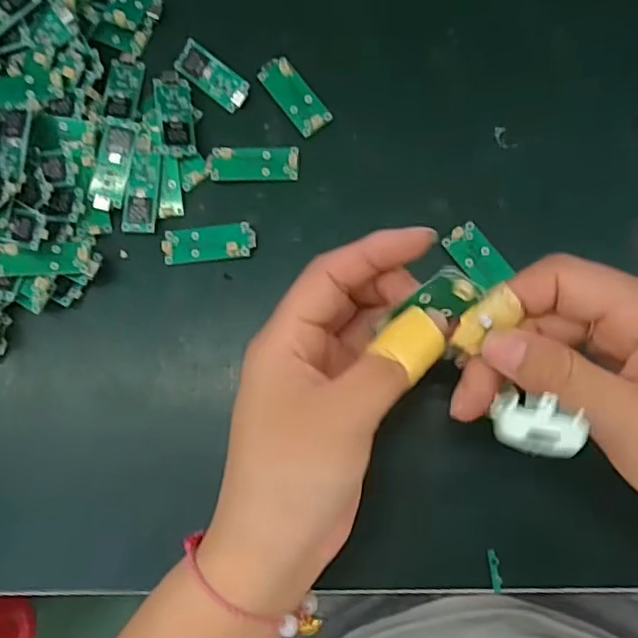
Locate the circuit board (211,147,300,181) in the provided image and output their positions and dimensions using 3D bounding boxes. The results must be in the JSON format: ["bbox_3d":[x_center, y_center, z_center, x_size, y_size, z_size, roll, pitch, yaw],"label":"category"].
[{"bbox_3d":[-0.035,-0.085,0.321,0.047,0.004,0.019,0,78,9],"label":"circuit board"}]

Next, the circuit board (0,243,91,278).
[{"bbox_3d":[-0.148,-0.032,0.311,0.052,0.008,0.018,0,84,-4],"label":"circuit board"}]

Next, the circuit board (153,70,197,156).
[{"bbox_3d":[-0.080,-0.115,0.325,0.020,0.007,0.050,-9,77,7],"label":"circuit board"}]

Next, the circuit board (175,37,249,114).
[{"bbox_3d":[-0.060,-0.137,0.335,0.048,0.006,0.019,39,86,14],"label":"circuit board"}]

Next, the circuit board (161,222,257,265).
[{"bbox_3d":[-0.059,-0.041,0.316,0.050,0.007,0.019,-6,78,7],"label":"circuit board"}]

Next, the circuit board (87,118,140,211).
[{"bbox_3d":[-0.113,-0.085,0.322,0.019,0.007,0.050,12,81,11],"label":"circuit board"}]

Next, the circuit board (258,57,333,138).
[{"bbox_3d":[-0.014,-0.124,0.325,0.019,0.005,0.050,-36,76,0],"label":"circuit board"}]

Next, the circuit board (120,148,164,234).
[{"bbox_3d":[-0.097,-0.070,0.322,0.020,0.004,0.044,6,79,10],"label":"circuit board"}]

